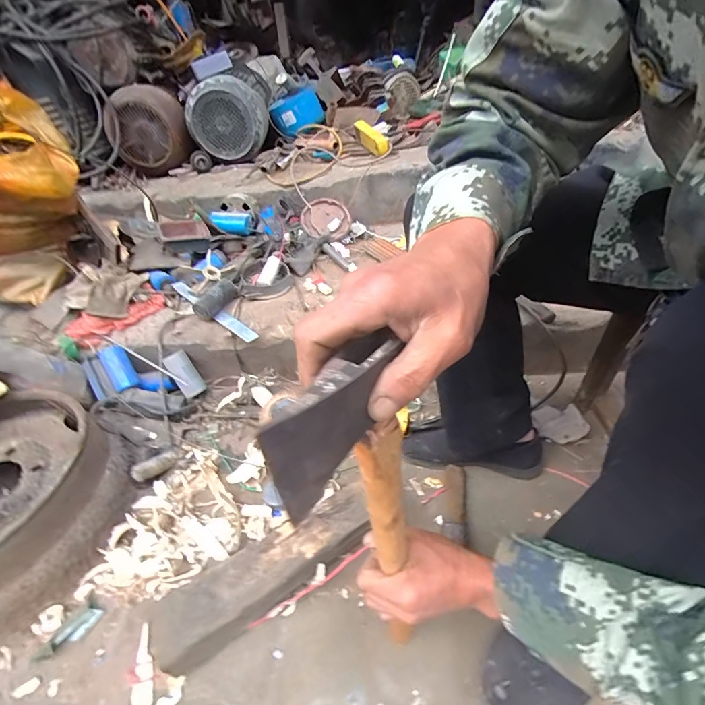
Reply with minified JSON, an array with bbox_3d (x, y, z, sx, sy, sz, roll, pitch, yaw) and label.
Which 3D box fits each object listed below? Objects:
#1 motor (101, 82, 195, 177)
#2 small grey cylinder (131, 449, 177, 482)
[{"bbox_3d":[-0.700,-0.762,1.298,0.246,0.236,0.165,-24,42,-18],"label":"motor"},{"bbox_3d":[-0.375,0.214,0.725,0.027,0.028,0.093,11,16,22],"label":"small grey cylinder"}]

